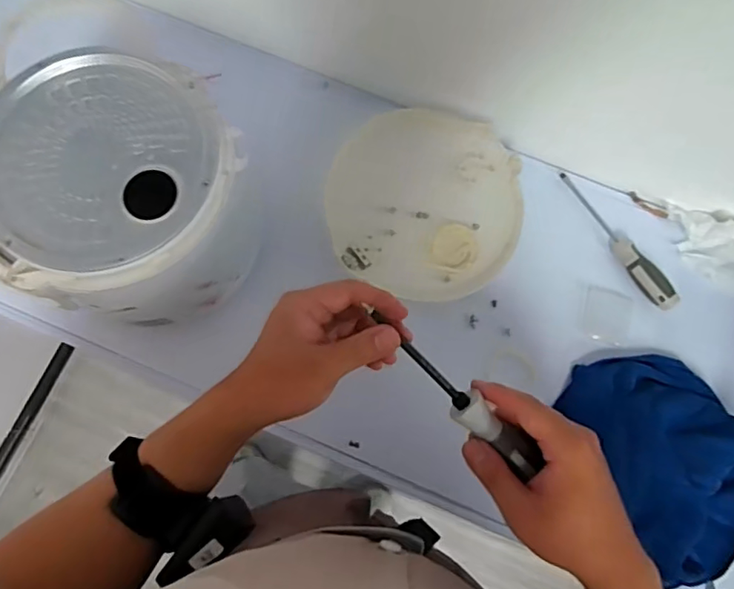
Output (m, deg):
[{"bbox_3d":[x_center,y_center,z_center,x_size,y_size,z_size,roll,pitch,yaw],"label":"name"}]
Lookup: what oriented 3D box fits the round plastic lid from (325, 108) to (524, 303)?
[{"bbox_3d":[0.062,-0.098,0.585,0.199,0.016,0.198,1,83,-10],"label":"round plastic lid"}]

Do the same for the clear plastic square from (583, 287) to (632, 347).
[{"bbox_3d":[0.264,0.024,0.613,0.049,0.013,0.056,13,76,1],"label":"clear plastic square"}]

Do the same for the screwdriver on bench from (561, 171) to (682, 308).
[{"bbox_3d":[0.278,-0.063,0.614,0.022,0.027,0.183,-30,79,-9],"label":"screwdriver on bench"}]

